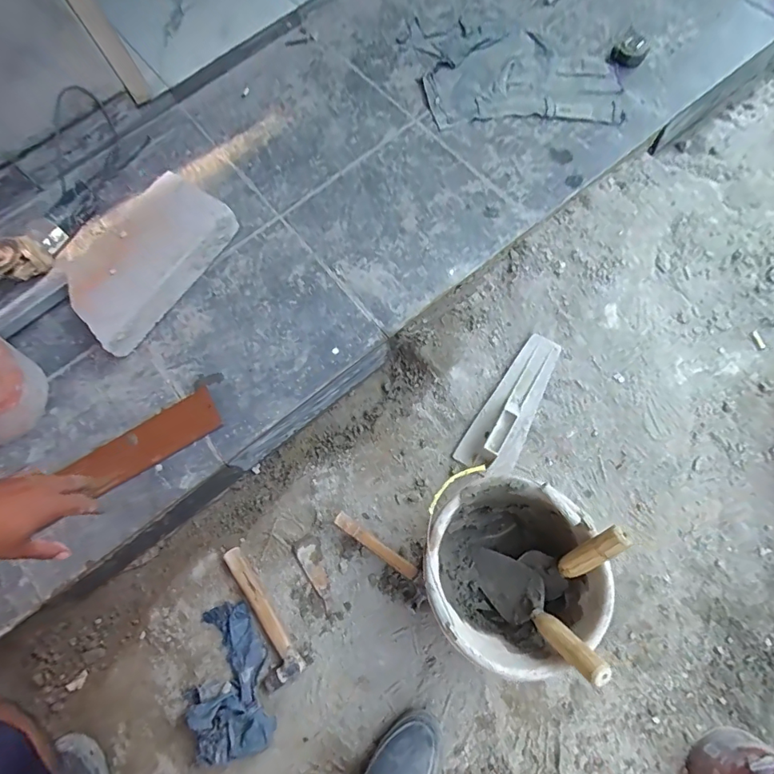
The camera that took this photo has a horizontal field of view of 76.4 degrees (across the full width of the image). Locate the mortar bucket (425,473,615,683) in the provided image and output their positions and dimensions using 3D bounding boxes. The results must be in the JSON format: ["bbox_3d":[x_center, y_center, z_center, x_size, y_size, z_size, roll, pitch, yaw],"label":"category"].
[{"bbox_3d":[0.193,0.302,0.806,0.253,0.204,0.272,0,73,2],"label":"mortar bucket"}]

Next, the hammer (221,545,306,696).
[{"bbox_3d":[-0.240,0.417,0.900,0.075,0.035,0.253,-31,75,-7],"label":"hammer"}]

